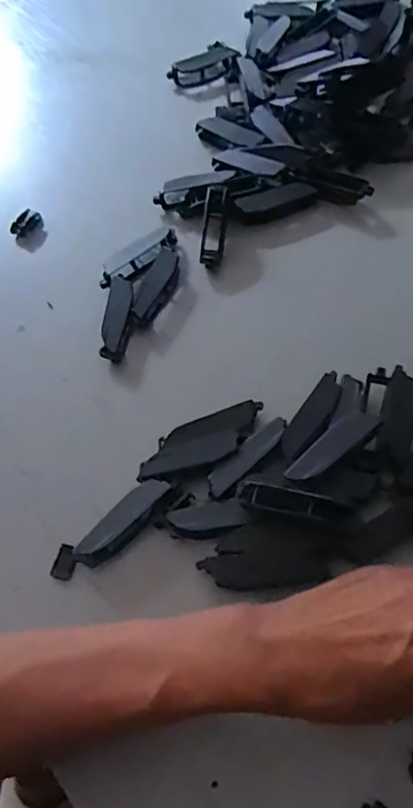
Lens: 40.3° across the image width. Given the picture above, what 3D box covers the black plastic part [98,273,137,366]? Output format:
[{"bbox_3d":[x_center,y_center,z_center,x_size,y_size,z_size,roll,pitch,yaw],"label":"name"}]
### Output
[{"bbox_3d":[-0.064,-0.065,0.417,0.021,0.011,0.069,5,62,4],"label":"black plastic part"}]

